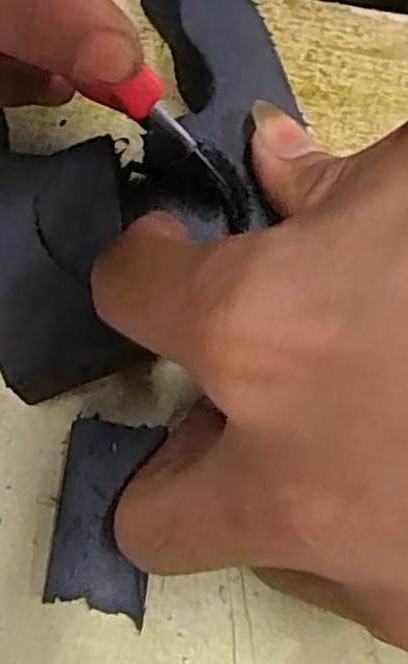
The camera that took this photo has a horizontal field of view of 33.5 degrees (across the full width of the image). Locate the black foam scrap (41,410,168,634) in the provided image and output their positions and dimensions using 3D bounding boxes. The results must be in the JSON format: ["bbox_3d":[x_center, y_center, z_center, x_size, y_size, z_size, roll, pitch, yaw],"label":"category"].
[{"bbox_3d":[-0.022,0.039,0.144,0.020,0.004,0.039,2,80,-1],"label":"black foam scrap"}]

